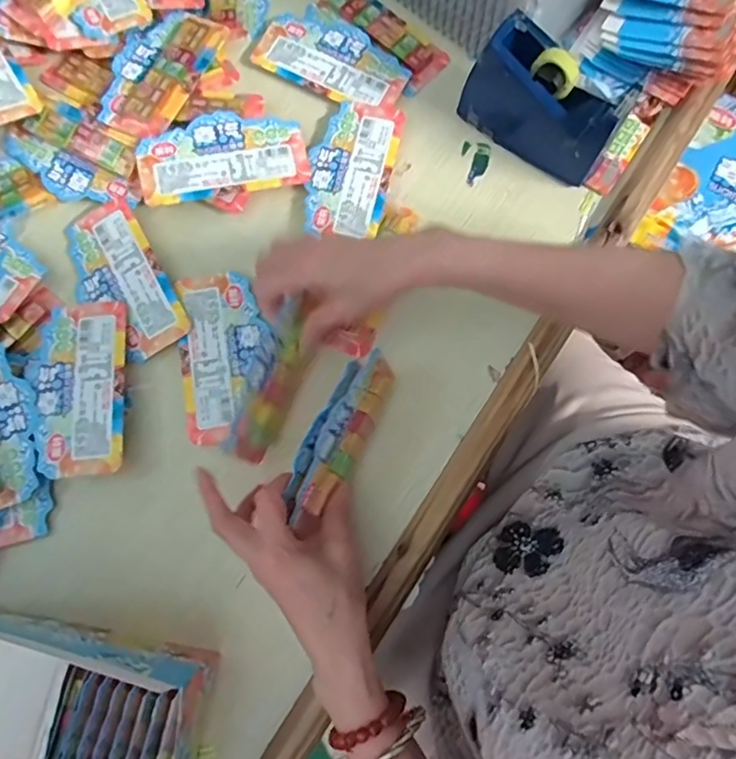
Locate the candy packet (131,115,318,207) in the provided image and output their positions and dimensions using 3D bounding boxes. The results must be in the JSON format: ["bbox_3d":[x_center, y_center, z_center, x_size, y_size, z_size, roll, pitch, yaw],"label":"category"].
[{"bbox_3d":[-0.129,-0.201,0.491,0.146,0.017,0.074,-13,77,-3],"label":"candy packet"}]

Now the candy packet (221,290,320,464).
[{"bbox_3d":[-0.073,0.005,0.433,0.015,0.058,0.123,17,77,28],"label":"candy packet"}]

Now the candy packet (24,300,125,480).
[{"bbox_3d":[-0.237,0.006,0.445,0.074,0.012,0.145,-6,77,-2],"label":"candy packet"}]

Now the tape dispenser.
[{"bbox_3d":[0.150,-0.236,0.472,0.133,0.088,0.049,38,80,8],"label":"tape dispenser"}]

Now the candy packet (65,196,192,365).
[{"bbox_3d":[-0.214,-0.087,0.473,0.071,0.008,0.145,-30,79,-7],"label":"candy packet"}]

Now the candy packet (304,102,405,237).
[{"bbox_3d":[-0.016,-0.195,0.499,0.076,0.004,0.133,13,77,3],"label":"candy packet"}]

